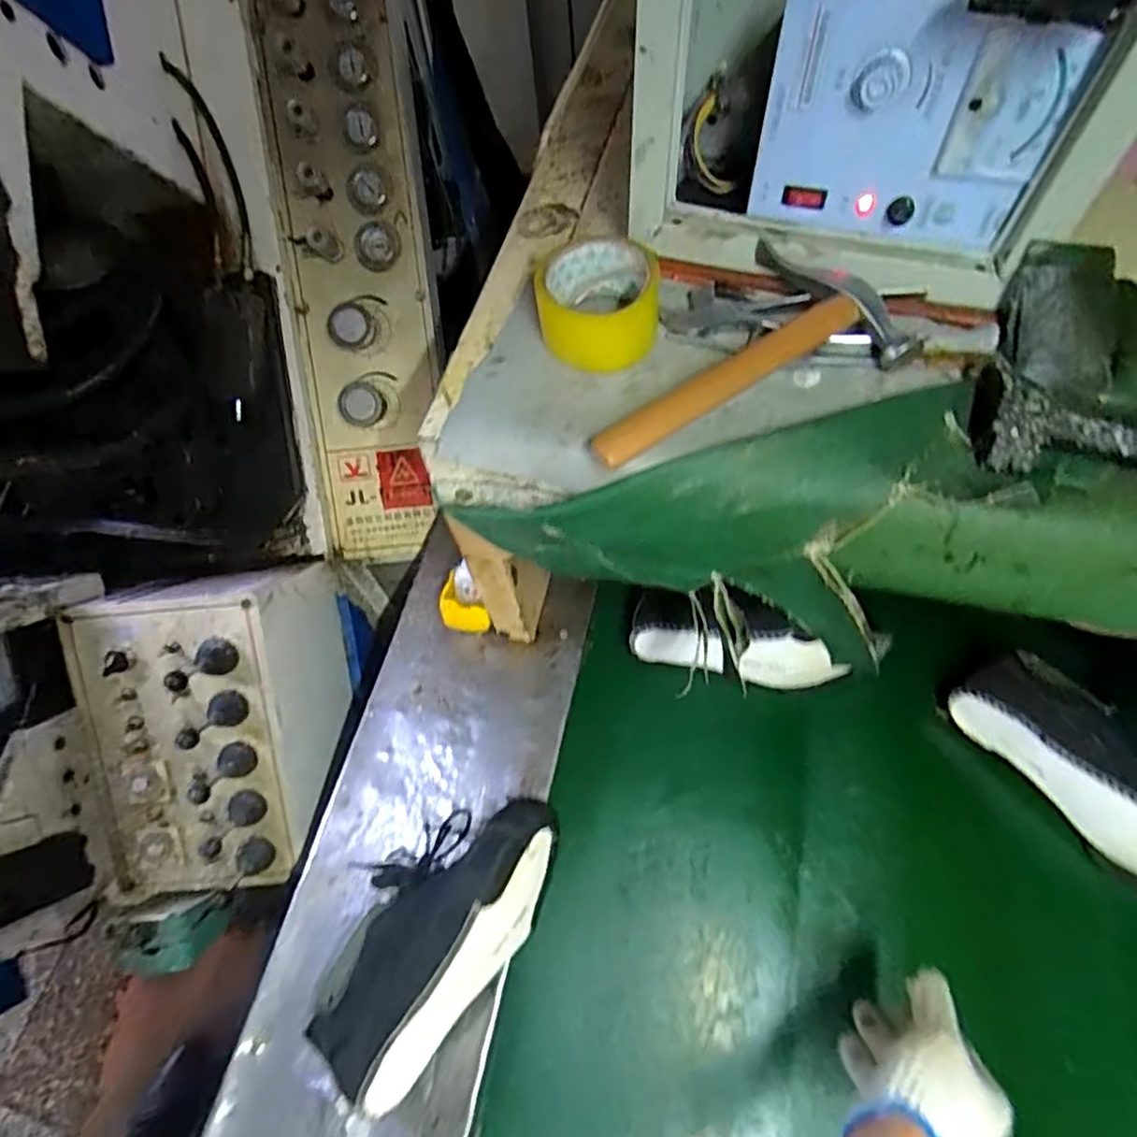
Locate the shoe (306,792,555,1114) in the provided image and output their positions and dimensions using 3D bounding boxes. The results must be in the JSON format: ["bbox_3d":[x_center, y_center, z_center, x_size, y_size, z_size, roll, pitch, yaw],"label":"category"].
[{"bbox_3d":[-0.126,0.313,0.584,0.157,0.112,0.265,36,68,22],"label":"shoe"}]

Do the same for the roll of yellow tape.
[{"bbox_3d":[0.023,-0.200,0.487,0.088,0.054,0.092,1,59,5],"label":"roll of yellow tape"}]

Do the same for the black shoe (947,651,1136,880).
[{"bbox_3d":[0.542,0.199,0.640,0.125,0.075,0.288,-36,63,-16],"label":"black shoe"}]

